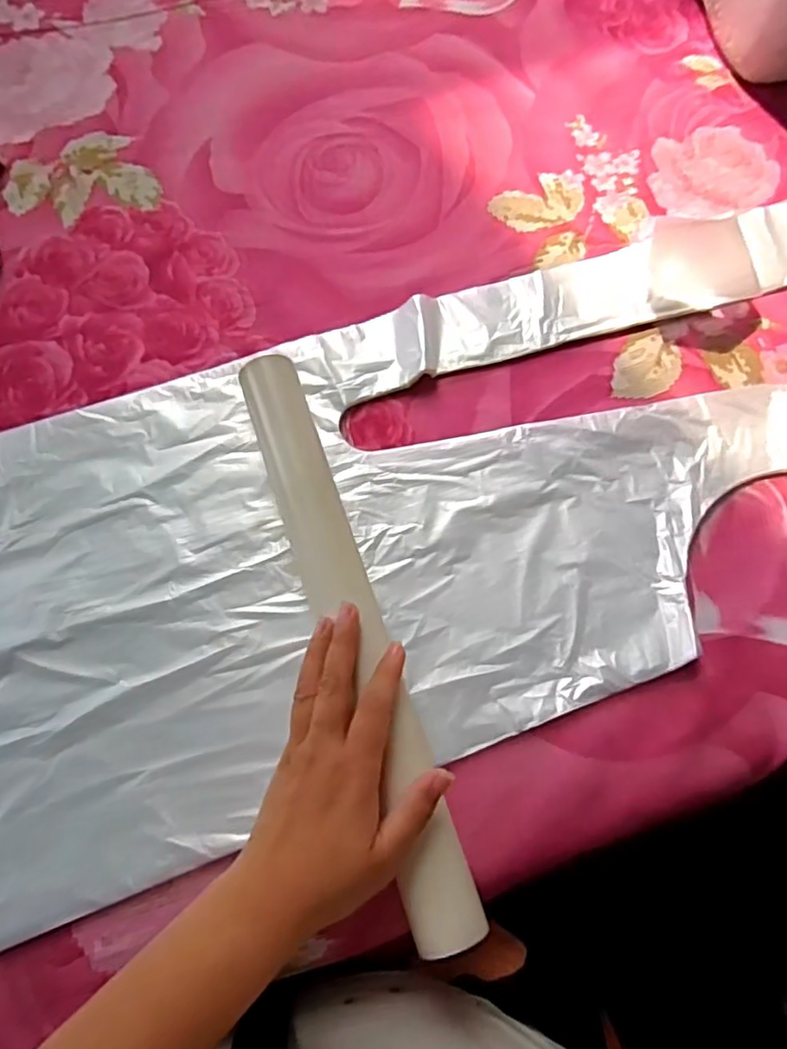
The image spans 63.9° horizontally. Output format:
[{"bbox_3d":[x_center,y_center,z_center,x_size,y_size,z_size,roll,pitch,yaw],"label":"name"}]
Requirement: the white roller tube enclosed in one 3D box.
[{"bbox_3d":[-0.026,0.056,0.383,0.043,0.035,0.362,-19,73,-6],"label":"white roller tube"}]

